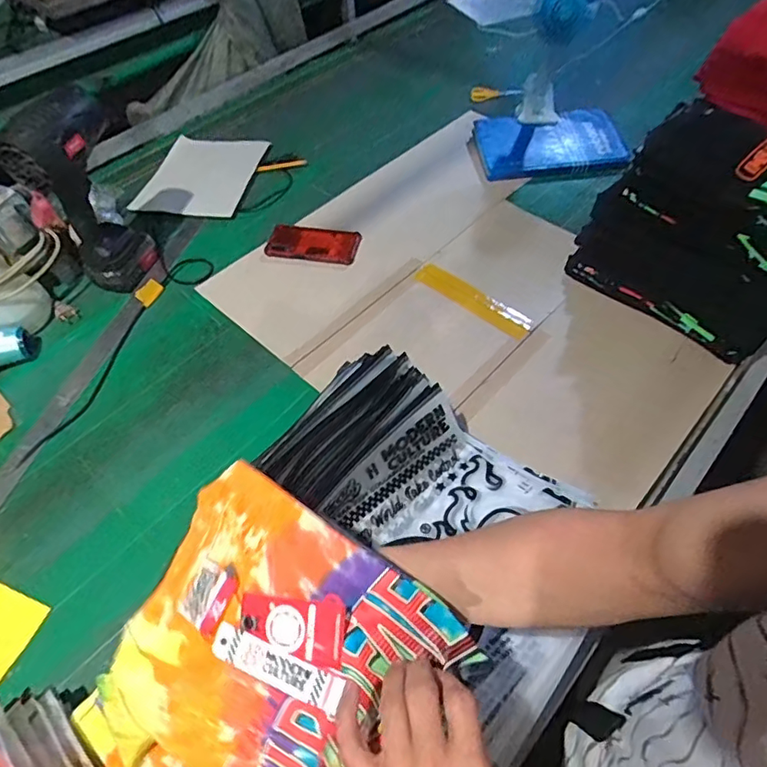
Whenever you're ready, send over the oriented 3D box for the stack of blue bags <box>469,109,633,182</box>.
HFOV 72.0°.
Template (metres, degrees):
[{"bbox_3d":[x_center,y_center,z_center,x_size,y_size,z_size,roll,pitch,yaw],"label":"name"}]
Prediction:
[{"bbox_3d":[0.319,-0.467,1.035,0.284,0.048,0.174,-3,54,1],"label":"stack of blue bags"}]

